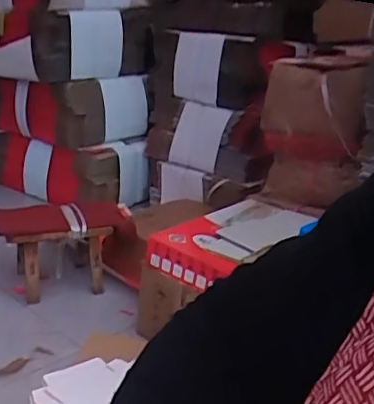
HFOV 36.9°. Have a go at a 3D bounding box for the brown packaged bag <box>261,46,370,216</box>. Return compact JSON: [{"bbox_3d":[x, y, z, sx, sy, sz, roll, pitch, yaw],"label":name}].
[{"bbox_3d":[0.339,-0.195,1.543,0.264,0.378,0.184,9,20,8],"label":"brown packaged bag"}]

